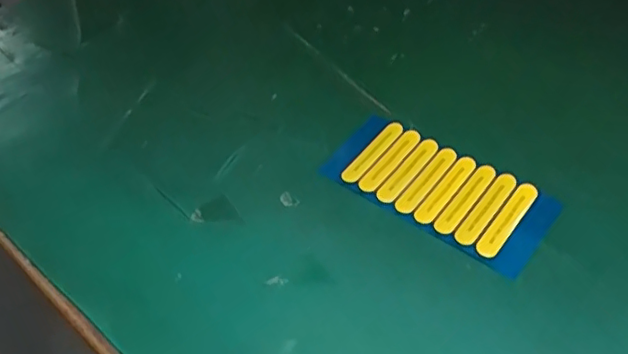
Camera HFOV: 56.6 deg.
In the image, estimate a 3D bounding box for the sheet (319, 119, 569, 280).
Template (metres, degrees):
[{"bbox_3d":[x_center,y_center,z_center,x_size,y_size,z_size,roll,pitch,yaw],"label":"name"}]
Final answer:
[{"bbox_3d":[0.064,0.003,0.305,0.114,0.004,0.053,29,59,28],"label":"sheet"}]

